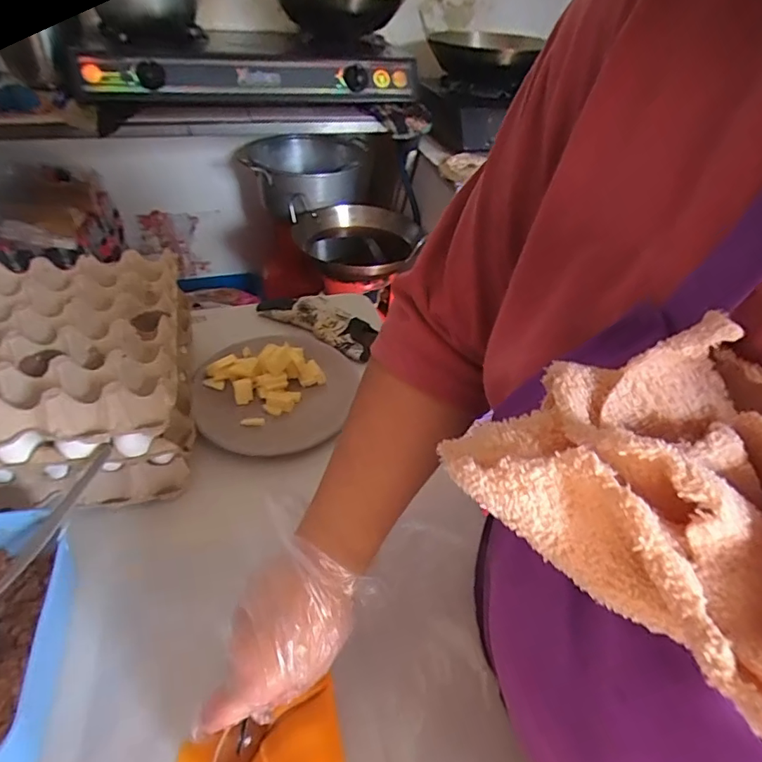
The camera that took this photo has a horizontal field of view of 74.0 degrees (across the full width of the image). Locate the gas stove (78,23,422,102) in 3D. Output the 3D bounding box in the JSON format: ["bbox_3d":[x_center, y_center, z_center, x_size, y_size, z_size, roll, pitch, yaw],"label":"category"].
[{"bbox_3d":[-0.291,-0.721,1.137,0.706,0.096,0.319,-13,44,-19],"label":"gas stove"}]

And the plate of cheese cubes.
[{"bbox_3d":[-0.134,-0.002,0.629,0.186,0.057,0.213,8,41,4],"label":"plate of cheese cubes"}]

